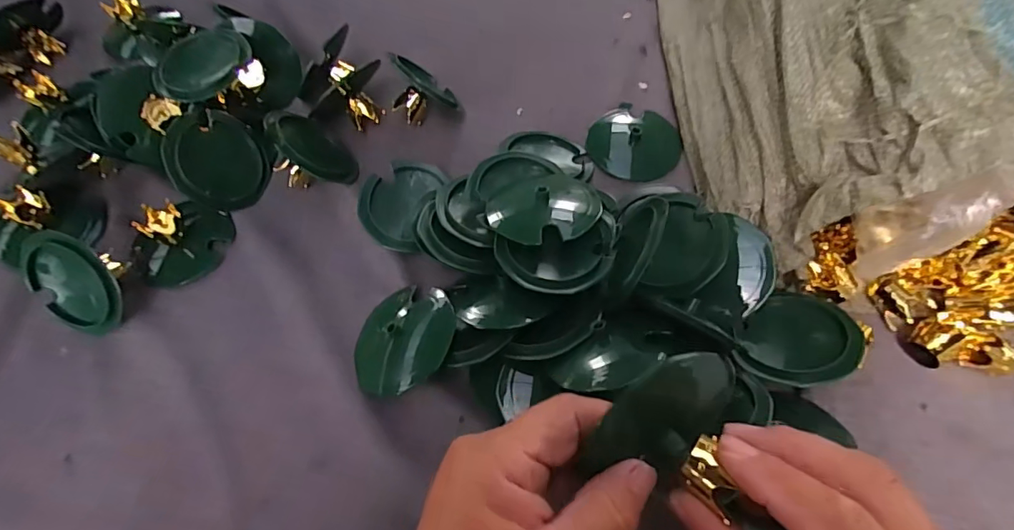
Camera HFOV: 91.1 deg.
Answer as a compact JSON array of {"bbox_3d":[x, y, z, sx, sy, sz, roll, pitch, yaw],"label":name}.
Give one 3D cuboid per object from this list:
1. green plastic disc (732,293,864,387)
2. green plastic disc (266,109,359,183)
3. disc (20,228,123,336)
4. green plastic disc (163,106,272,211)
[{"bbox_3d":[0.181,0.046,0.310,0.066,0.008,0.058,8,65,26],"label":"green plastic disc"},{"bbox_3d":[-0.157,-0.095,0.397,0.008,0.064,0.072,-47,66,29],"label":"green plastic disc"},{"bbox_3d":[-0.301,0.012,0.344,0.072,0.077,0.016,19,29,6],"label":"disc"},{"bbox_3d":[-0.227,-0.082,0.391,0.011,0.075,0.070,5,63,39],"label":"green plastic disc"}]

